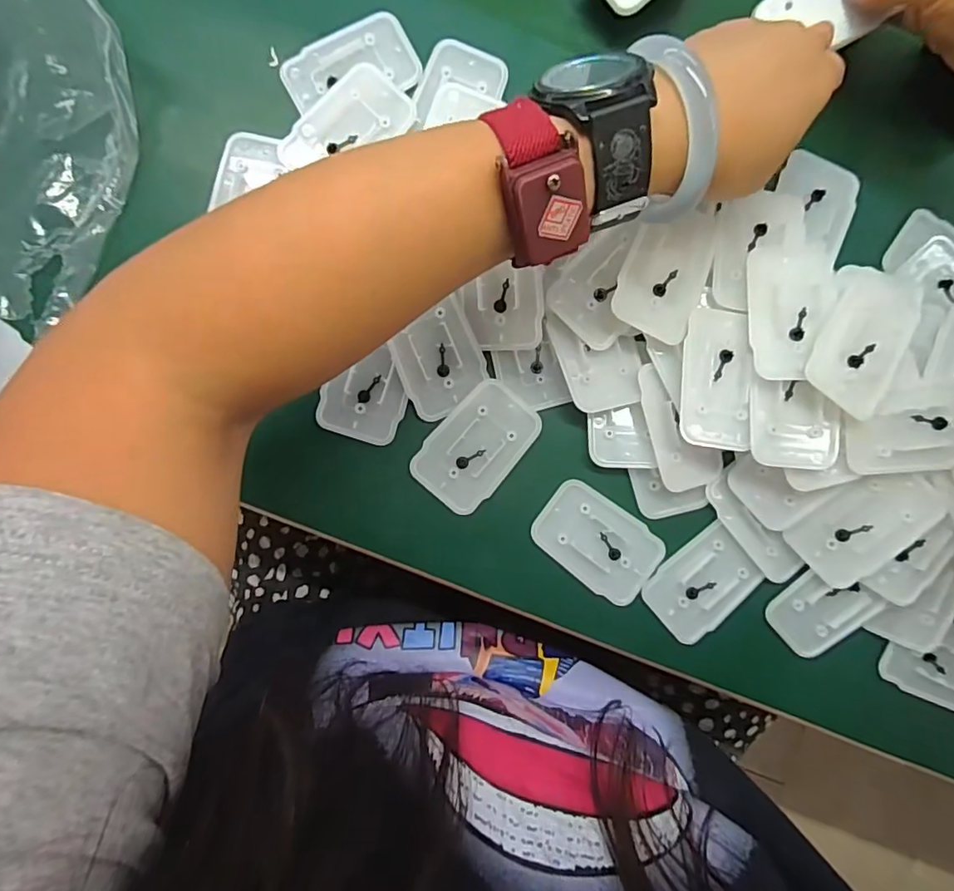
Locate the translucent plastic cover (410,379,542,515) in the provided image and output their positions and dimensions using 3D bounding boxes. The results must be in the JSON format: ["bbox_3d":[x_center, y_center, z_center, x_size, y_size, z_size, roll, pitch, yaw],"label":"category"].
[{"bbox_3d":[0.000,0.000,0.295,0.044,0.004,0.068,38,86,-3],"label":"translucent plastic cover"}]

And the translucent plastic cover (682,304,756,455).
[{"bbox_3d":[0.120,-0.033,0.272,0.035,0.004,0.068,4,87,-2],"label":"translucent plastic cover"}]

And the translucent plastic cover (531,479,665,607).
[{"bbox_3d":[0.066,0.053,0.299,0.069,0.004,0.044,36,86,-3],"label":"translucent plastic cover"}]

